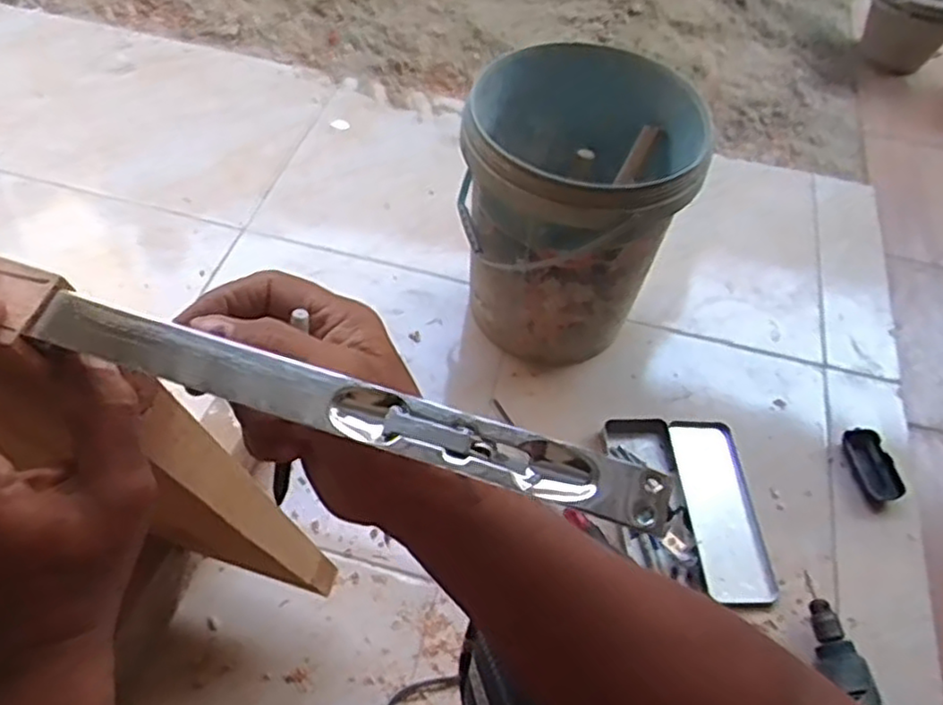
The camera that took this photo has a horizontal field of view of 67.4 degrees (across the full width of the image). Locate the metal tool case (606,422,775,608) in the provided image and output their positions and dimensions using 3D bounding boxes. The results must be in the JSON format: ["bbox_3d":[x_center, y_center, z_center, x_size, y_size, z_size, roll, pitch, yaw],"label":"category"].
[{"bbox_3d":[0.296,0.203,0.954,0.190,0.025,0.256,-1,54,-6],"label":"metal tool case"}]

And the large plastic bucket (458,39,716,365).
[{"bbox_3d":[0.135,-0.205,1.009,0.288,0.335,0.292,3,54,-4],"label":"large plastic bucket"}]

